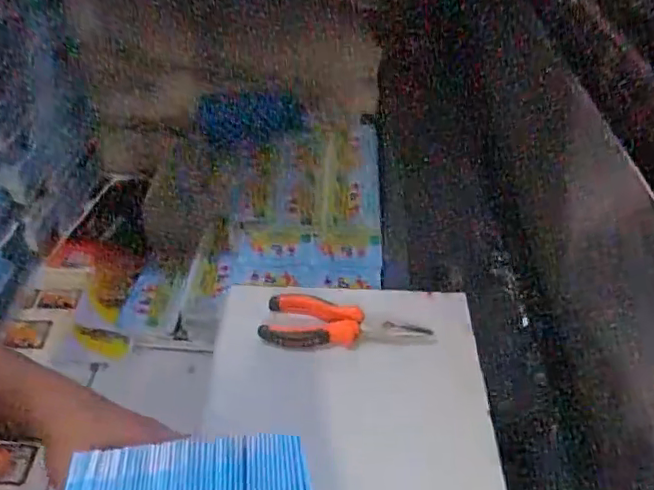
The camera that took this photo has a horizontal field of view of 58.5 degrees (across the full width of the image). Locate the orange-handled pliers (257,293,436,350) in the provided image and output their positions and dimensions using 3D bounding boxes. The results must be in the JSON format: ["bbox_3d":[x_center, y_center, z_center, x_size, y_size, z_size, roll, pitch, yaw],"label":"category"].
[{"bbox_3d":[0.016,0.080,0.568,0.156,0.024,0.055,8,42,6],"label":"orange-handled pliers"}]

